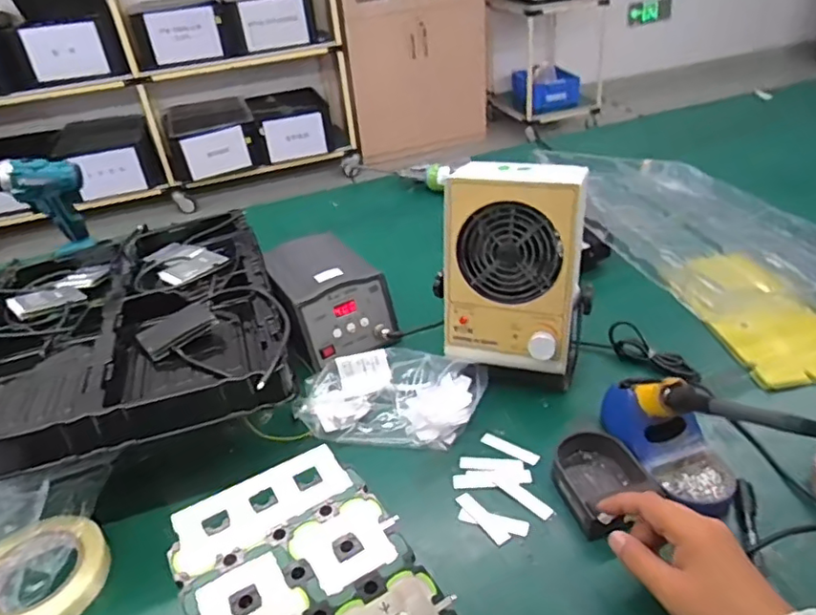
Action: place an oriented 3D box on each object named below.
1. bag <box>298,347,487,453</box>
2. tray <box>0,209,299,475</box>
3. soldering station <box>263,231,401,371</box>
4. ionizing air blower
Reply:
[{"bbox_3d":[-0.020,0.103,0.692,0.211,0.045,0.116,2,35,12],"label":"bag"},{"bbox_3d":[-0.354,0.003,0.735,0.361,0.065,0.511,-16,35,-14],"label":"tray"},{"bbox_3d":[-0.111,-0.013,0.831,0.132,0.117,0.199,-20,36,-20],"label":"soldering station"},{"bbox_3d":[0.130,-0.031,0.683,0.164,0.250,0.123,9,36,21],"label":"ionizing air blower"}]

